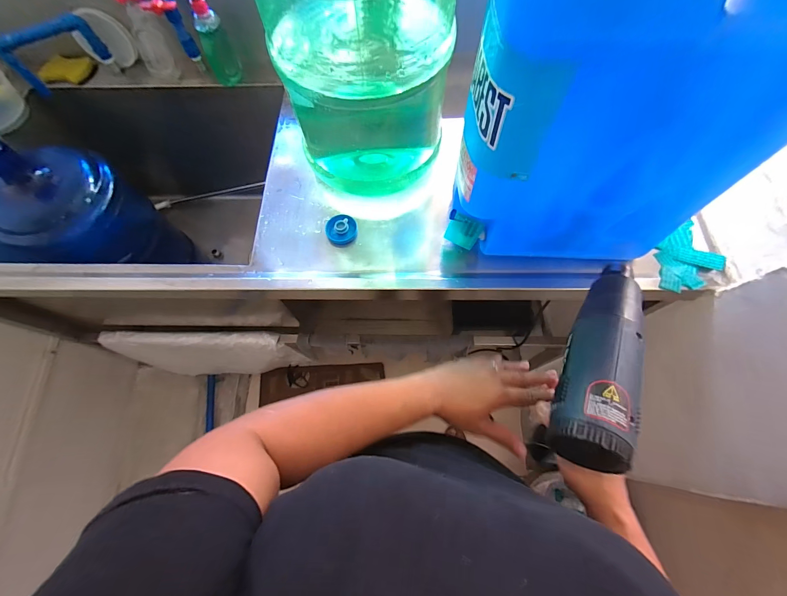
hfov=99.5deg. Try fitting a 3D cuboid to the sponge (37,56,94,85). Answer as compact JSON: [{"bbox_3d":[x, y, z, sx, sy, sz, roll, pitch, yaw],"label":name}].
[{"bbox_3d":[-0.749,-0.524,0.768,0.025,0.047,0.111,34,56,14],"label":"sponge"}]

